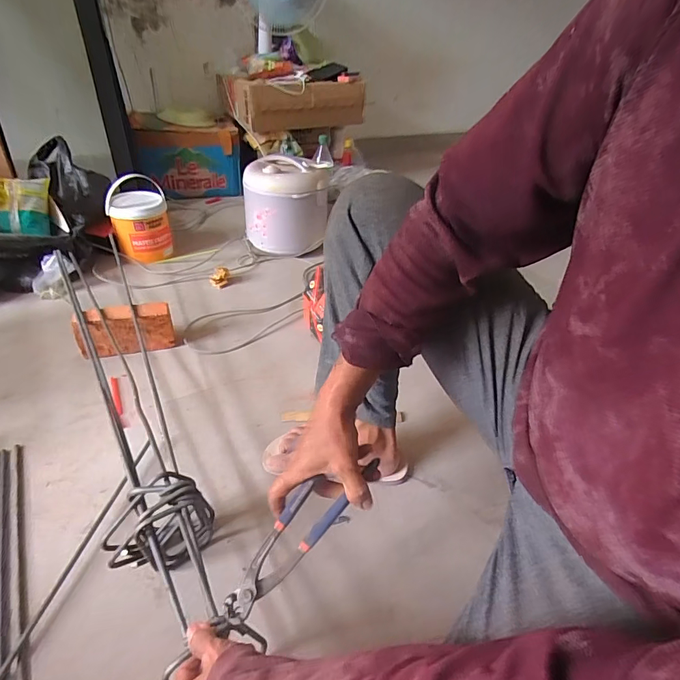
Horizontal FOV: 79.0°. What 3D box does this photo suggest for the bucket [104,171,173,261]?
[{"bbox_3d":[-0.598,-0.363,1.237,0.158,0.214,0.137,-13,44,-21],"label":"bucket"}]

